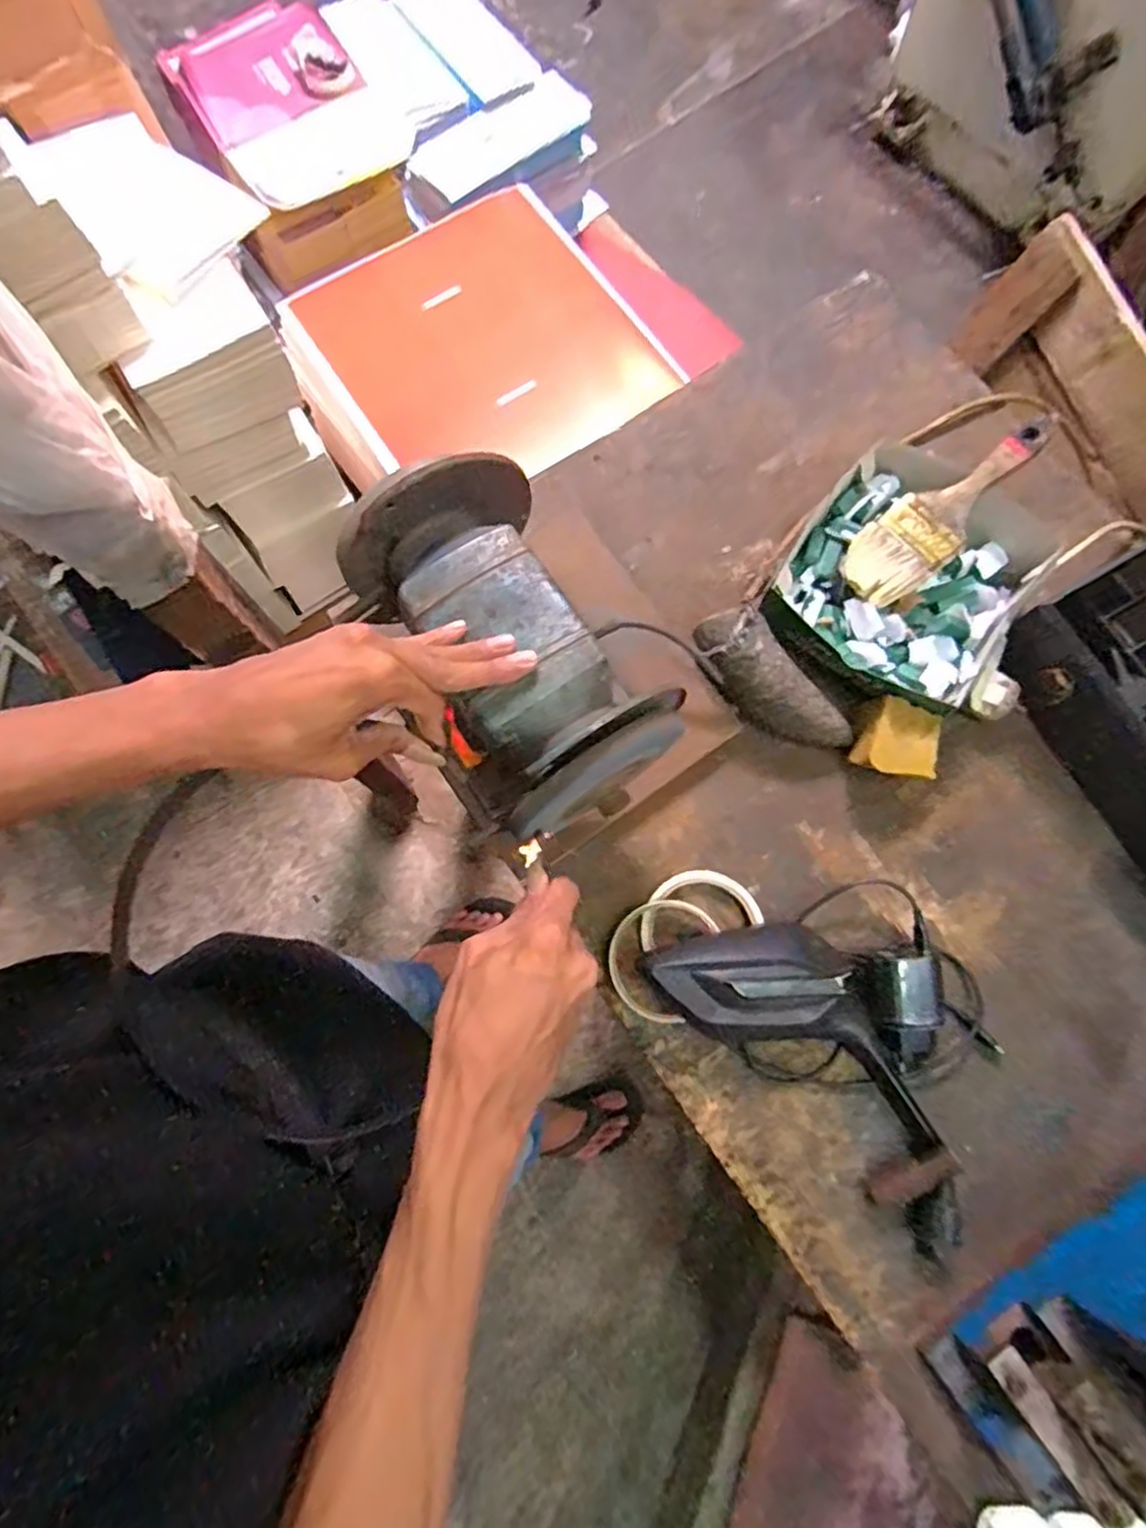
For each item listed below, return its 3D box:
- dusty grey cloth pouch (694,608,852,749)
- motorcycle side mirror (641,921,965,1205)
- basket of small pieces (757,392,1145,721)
[{"bbox_3d":[0.156,-0.058,0.535,0.143,0.041,0.060,43,81,-7],"label":"dusty grey cloth pouch"},{"bbox_3d":[0.170,0.190,0.489,0.237,0.046,0.102,43,81,10],"label":"motorcycle side mirror"},{"bbox_3d":[0.286,-0.159,0.558,0.195,0.065,0.261,44,81,10],"label":"basket of small pieces"}]

